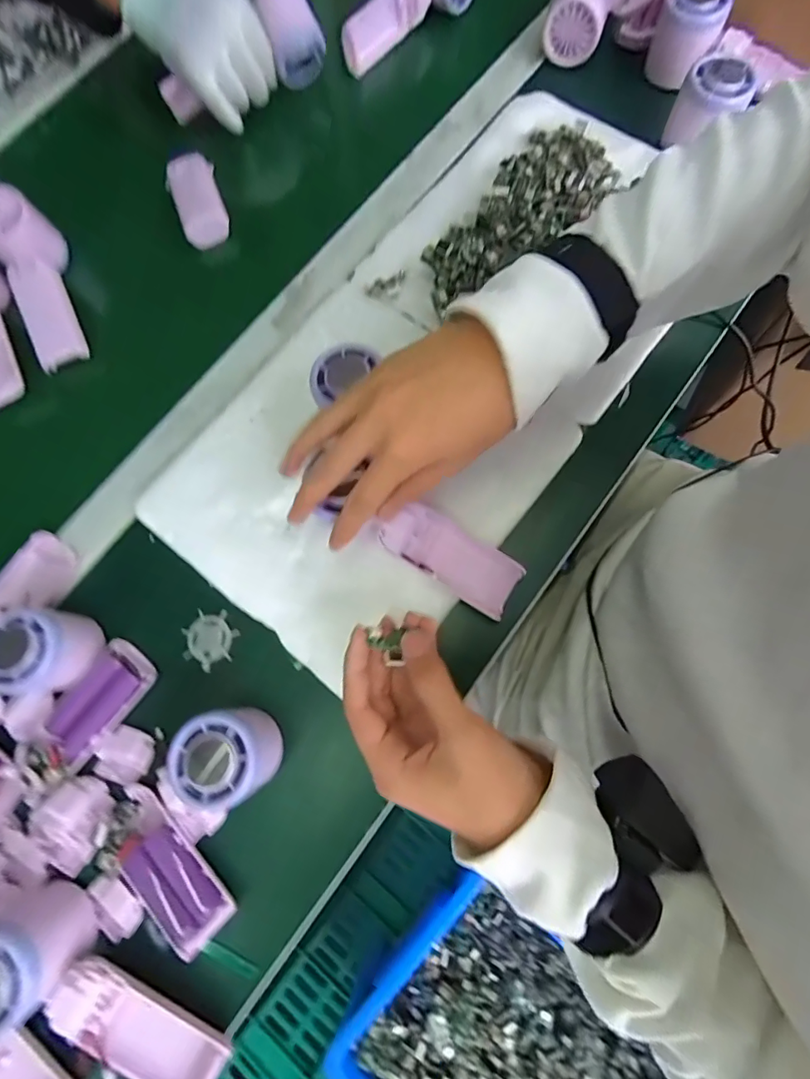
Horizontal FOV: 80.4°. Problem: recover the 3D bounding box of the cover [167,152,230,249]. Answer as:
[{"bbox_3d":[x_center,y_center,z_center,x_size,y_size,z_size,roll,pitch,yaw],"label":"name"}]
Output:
[{"bbox_3d":[-0.200,-0.327,0.460,0.044,0.015,0.098,-19,74,0],"label":"cover"}]

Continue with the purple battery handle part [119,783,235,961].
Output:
[{"bbox_3d":[-0.159,0.216,0.313,0.040,0.019,0.105,-45,75,-7],"label":"purple battery handle part"}]

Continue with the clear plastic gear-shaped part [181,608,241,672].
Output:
[{"bbox_3d":[-0.146,0.076,0.362,0.040,0.004,0.042,-9,74,3],"label":"clear plastic gear-shaped part"}]

